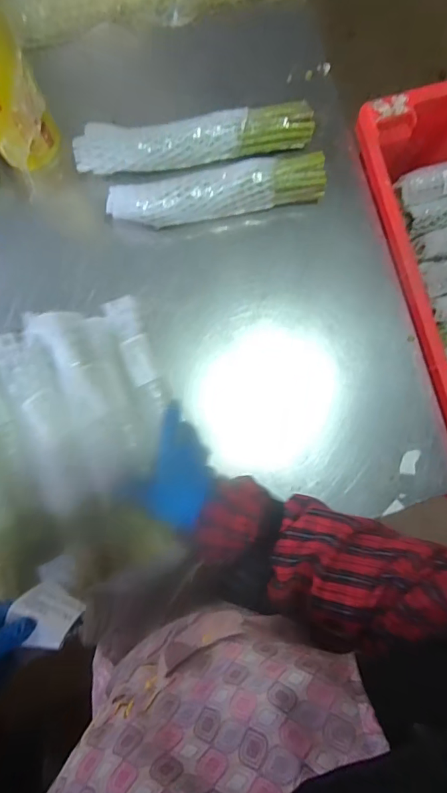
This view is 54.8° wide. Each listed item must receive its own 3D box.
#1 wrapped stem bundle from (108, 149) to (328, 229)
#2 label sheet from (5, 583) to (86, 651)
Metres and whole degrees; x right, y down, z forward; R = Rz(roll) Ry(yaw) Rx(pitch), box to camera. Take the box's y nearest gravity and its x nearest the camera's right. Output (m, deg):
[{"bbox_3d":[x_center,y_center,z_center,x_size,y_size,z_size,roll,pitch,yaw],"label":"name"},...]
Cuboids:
[{"bbox_3d":[-0.011,-0.270,0.583,0.293,0.065,0.056,-12,88,-4],"label":"wrapped stem bundle"},{"bbox_3d":[-0.167,0.204,0.406,0.058,0.052,0.010,19,126,13],"label":"label sheet"}]

